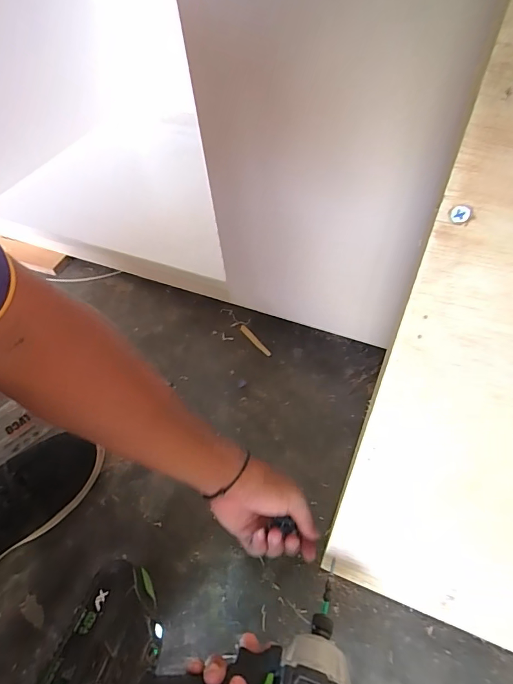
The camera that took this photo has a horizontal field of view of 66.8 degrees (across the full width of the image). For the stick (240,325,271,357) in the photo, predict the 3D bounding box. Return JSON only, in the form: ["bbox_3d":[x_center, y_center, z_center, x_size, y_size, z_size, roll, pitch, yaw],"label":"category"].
[{"bbox_3d":[-0.003,-0.003,0.629,0.010,0.004,0.075,-32,57,-19],"label":"stick"}]

